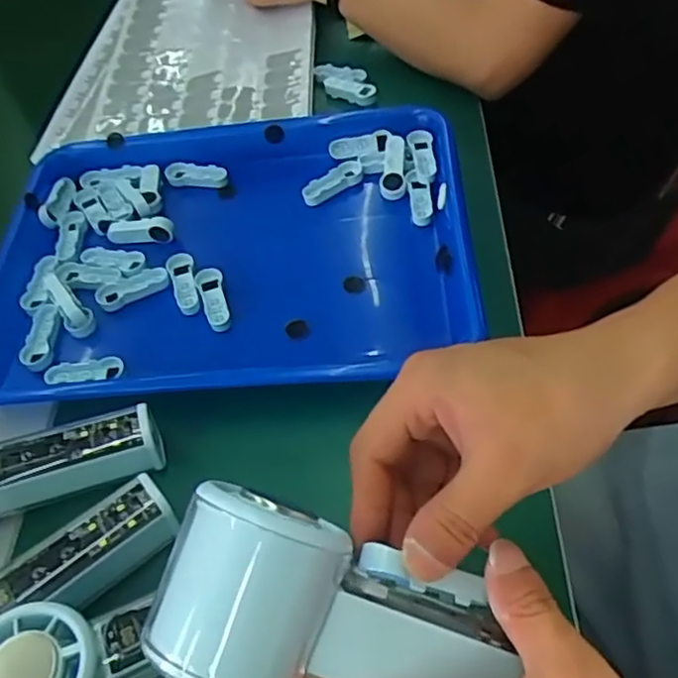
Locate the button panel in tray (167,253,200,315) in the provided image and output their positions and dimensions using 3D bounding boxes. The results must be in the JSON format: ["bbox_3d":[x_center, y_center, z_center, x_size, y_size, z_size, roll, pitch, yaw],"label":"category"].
[{"bbox_3d":[-0.108,-0.039,0.466,0.017,0.011,0.050,-18,53,-3],"label":"button panel in tray"}]

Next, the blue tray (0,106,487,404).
[{"bbox_3d":[-0.078,-0.065,0.476,0.338,0.042,0.250,-6,54,5],"label":"blue tray"}]

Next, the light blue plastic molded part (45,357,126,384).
[{"bbox_3d":[-0.163,0.022,0.431,0.051,0.010,0.014,-11,53,2],"label":"light blue plastic molded part"}]

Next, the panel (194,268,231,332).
[{"bbox_3d":[-0.085,-0.028,0.458,0.018,0.008,0.053,-22,54,-6],"label":"panel"}]

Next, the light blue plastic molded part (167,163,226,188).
[{"bbox_3d":[-0.115,-0.134,0.544,0.049,0.004,0.019,3,86,7],"label":"light blue plastic molded part"}]

